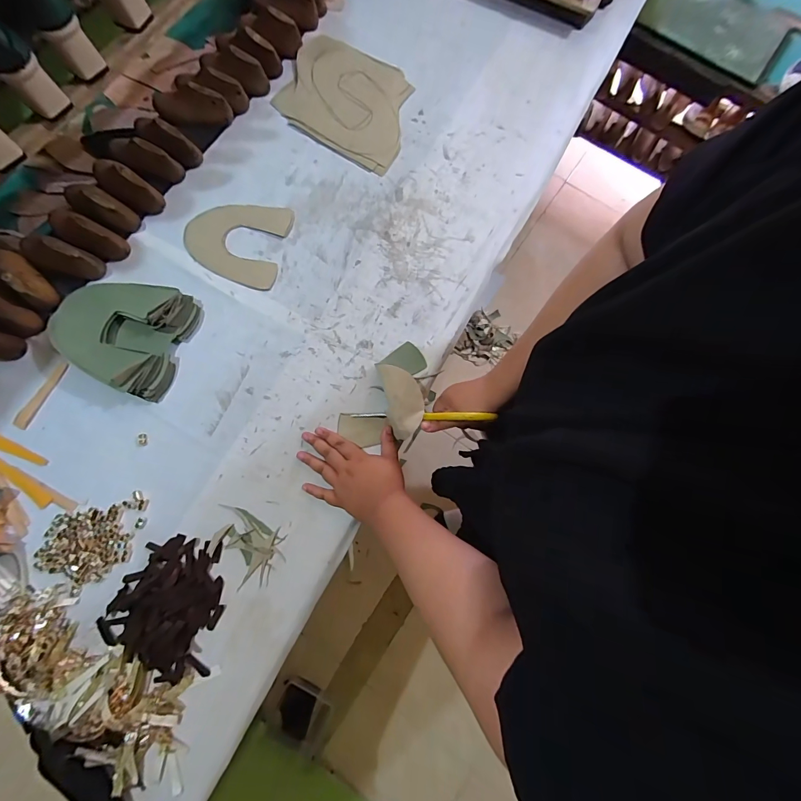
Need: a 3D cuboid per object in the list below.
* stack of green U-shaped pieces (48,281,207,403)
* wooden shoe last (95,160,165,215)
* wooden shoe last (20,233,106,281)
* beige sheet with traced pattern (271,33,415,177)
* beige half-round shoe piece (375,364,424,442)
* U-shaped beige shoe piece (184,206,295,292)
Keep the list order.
[{"bbox_3d":[-0.428,-0.110,0.566,0.185,0.049,0.173,19,78,3],"label":"stack of green U-shaped pieces"},{"bbox_3d":[-0.457,-0.361,0.608,0.127,0.050,0.051,28,78,-9],"label":"wooden shoe last"},{"bbox_3d":[-0.545,-0.235,0.580,0.138,0.054,0.047,16,77,2],"label":"wooden shoe last"},{"bbox_3d":[-0.096,-0.565,0.689,0.252,0.015,0.227,26,78,4],"label":"beige sheet with traced pattern"},{"bbox_3d":[0.005,-0.002,0.542,0.062,0.023,0.112,-8,78,-4],"label":"beige half-round shoe piece"},{"bbox_3d":[-0.283,-0.276,0.630,0.166,0.005,0.151,12,77,1],"label":"U-shaped beige shoe piece"}]

